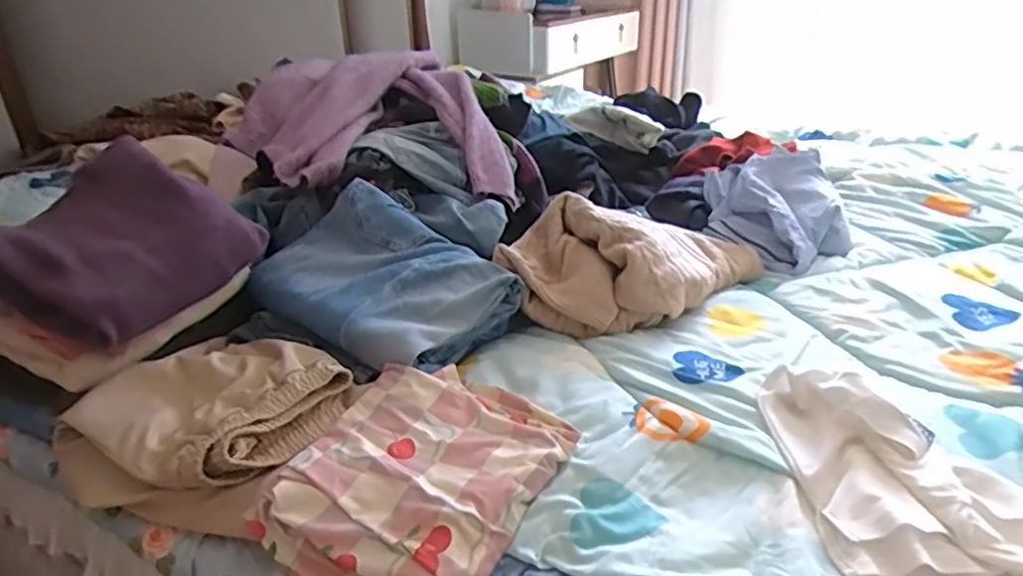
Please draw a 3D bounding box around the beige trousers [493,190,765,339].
[{"bbox_3d":[0.185,-0.045,0.955,0.423,0.135,0.199,-10,27,-17],"label":"beige trousers"}]

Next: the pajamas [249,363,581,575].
[{"bbox_3d":[-0.079,0.181,0.657,0.227,0.070,0.274,12,29,26],"label":"pajamas"}]

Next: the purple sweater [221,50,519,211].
[{"bbox_3d":[-0.260,-0.284,1.160,0.463,0.194,0.399,-7,26,-11],"label":"purple sweater"}]

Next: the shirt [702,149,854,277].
[{"bbox_3d":[0.459,-0.138,1.133,0.222,0.125,0.257,1,26,6],"label":"shirt"}]

